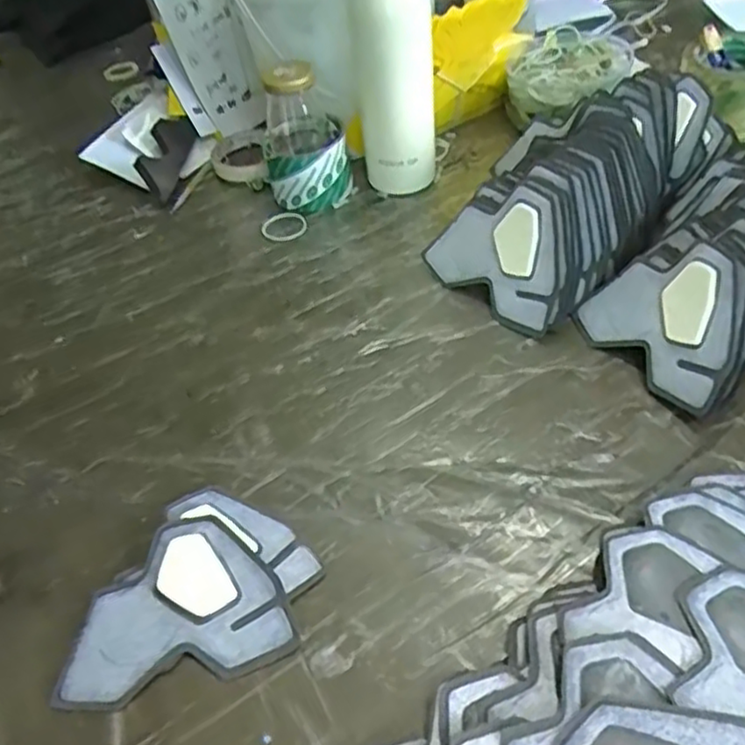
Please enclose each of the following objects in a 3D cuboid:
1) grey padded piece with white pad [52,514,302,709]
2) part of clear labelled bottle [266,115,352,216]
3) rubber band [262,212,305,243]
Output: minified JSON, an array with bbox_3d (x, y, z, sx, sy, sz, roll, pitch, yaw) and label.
[{"bbox_3d":[-0.116,0.135,0.394,0.122,0.012,0.099,-19,47,-13],"label":"grey padded piece with white pad"},{"bbox_3d":[-0.063,-0.201,0.674,0.080,0.065,0.073,-12,46,-3],"label":"part of clear labelled bottle"},{"bbox_3d":[-0.084,-0.139,0.661,0.042,0.008,0.035,-10,46,-5],"label":"rubber band"}]

